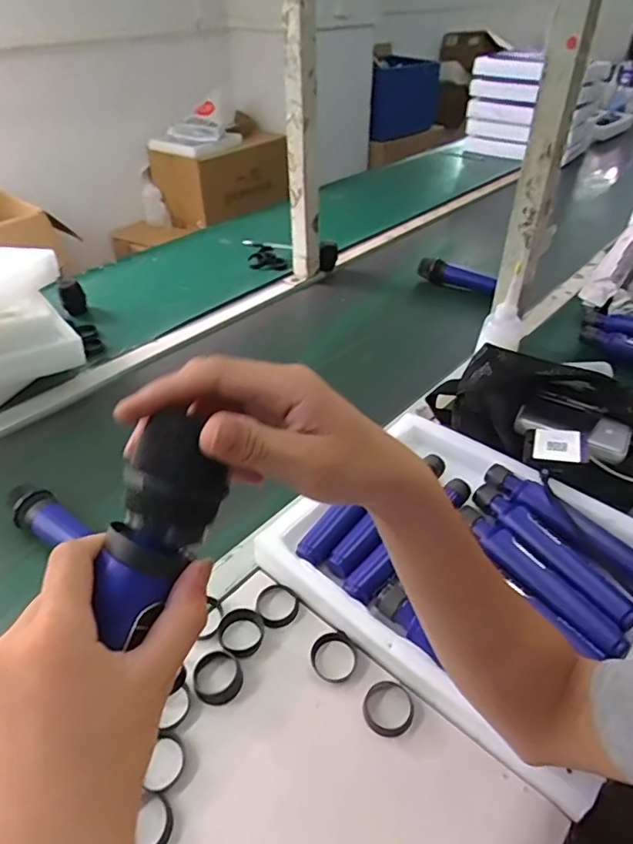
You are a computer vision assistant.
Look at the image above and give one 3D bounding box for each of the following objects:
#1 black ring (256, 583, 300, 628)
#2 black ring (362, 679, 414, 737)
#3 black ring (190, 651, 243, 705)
[{"bbox_3d":[-0.039,0.186,0.550,0.043,0.008,0.048,11,41,14],"label":"black ring"},{"bbox_3d":[0.064,0.249,0.474,0.044,0.009,0.047,0,39,0],"label":"black ring"},{"bbox_3d":[-0.090,0.233,0.491,0.046,0.010,0.044,0,39,0],"label":"black ring"}]

